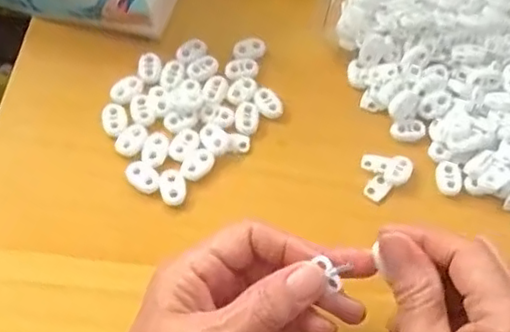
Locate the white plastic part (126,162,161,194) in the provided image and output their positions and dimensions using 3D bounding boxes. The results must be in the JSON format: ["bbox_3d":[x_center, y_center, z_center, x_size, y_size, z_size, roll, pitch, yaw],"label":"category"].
[{"bbox_3d":[-0.067,0.006,0.380,0.022,0.004,0.016,37,66,14],"label":"white plastic part"}]

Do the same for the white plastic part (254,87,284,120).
[{"bbox_3d":[0.009,-0.041,0.413,0.016,0.004,0.022,-36,71,-20],"label":"white plastic part"}]

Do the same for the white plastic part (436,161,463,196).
[{"bbox_3d":[0.122,0.007,0.397,0.016,0.004,0.022,4,63,-3],"label":"white plastic part"}]

